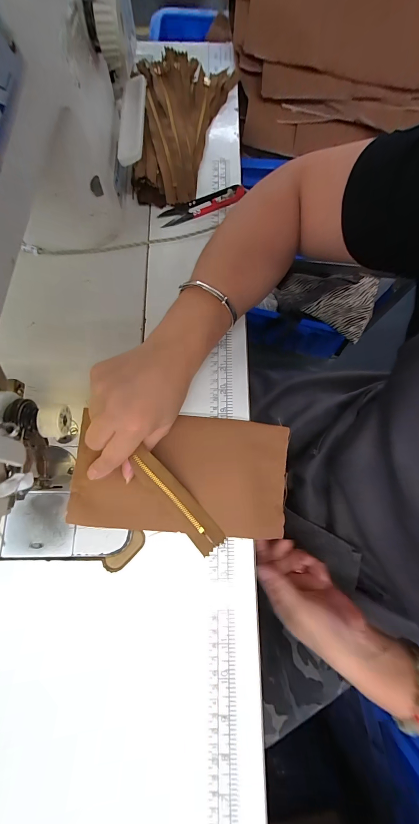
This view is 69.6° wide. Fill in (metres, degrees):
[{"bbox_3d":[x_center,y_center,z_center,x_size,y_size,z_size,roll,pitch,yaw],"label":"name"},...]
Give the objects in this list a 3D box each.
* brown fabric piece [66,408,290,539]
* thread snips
[{"bbox_3d":[-0.026,0.059,0.295,0.204,0.019,0.109,4,77,0],"label":"brown fabric piece"},{"bbox_3d":[-0.010,-0.251,0.364,0.103,0.009,0.023,-23,78,-6],"label":"thread snips"}]

